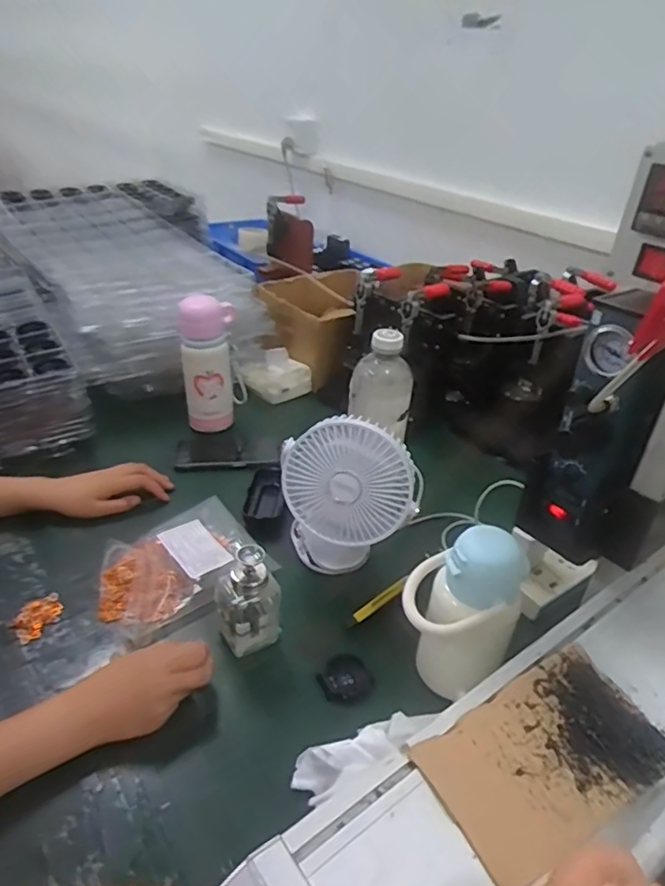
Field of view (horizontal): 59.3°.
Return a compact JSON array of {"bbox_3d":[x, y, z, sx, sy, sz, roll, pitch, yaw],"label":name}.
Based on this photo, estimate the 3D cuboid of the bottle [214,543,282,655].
[{"bbox_3d":[-0.089,0.153,0.618,0.061,0.124,0.070,-5,34,-14],"label":"bottle"}]

